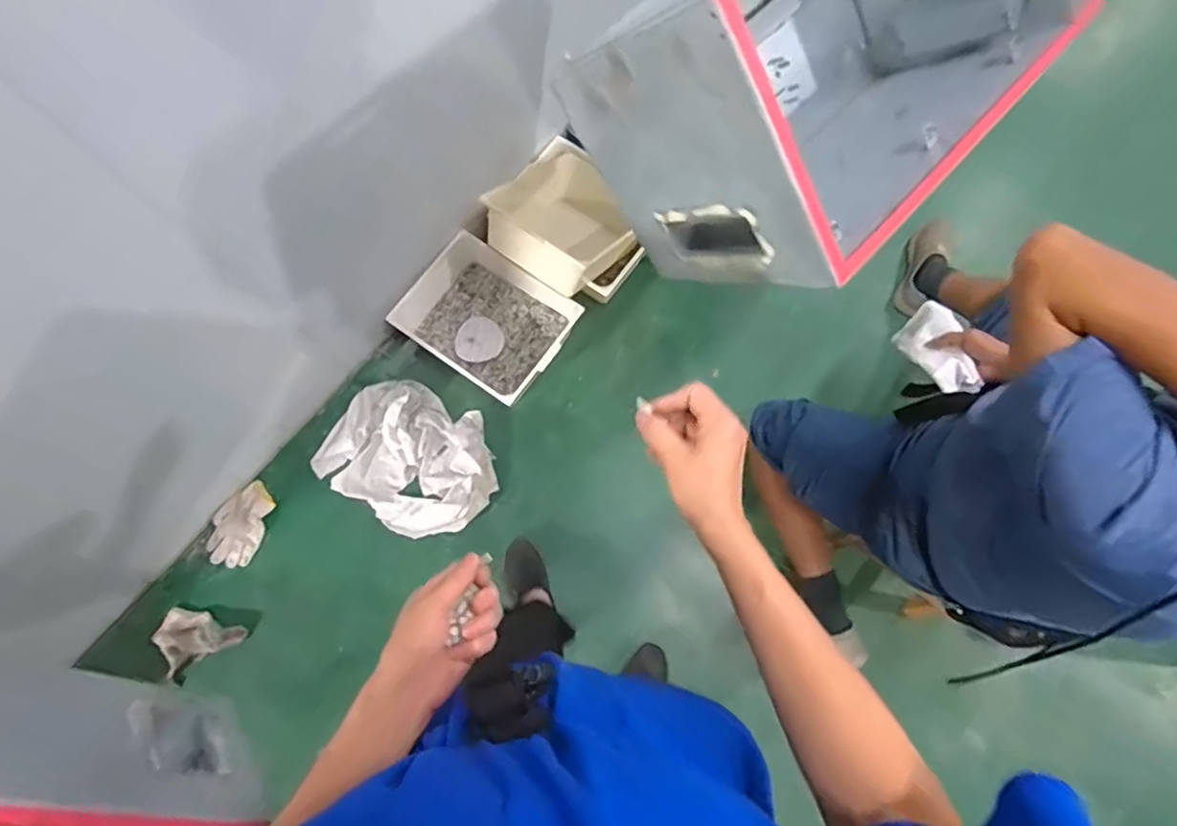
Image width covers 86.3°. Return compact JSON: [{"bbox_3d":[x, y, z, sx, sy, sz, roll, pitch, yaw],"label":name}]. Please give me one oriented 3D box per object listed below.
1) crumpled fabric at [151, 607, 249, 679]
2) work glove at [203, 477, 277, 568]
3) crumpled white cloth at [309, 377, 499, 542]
[{"bbox_3d":[-0.831,0.462,1.334,0.154,0.032,0.121,-28,75,-6],"label":"crumpled fabric"},{"bbox_3d":[-0.774,0.248,1.401,0.104,0.018,0.184,21,81,-11],"label":"work glove"},{"bbox_3d":[-0.400,0.100,1.417,0.395,0.044,0.297,25,76,8],"label":"crumpled white cloth"}]

